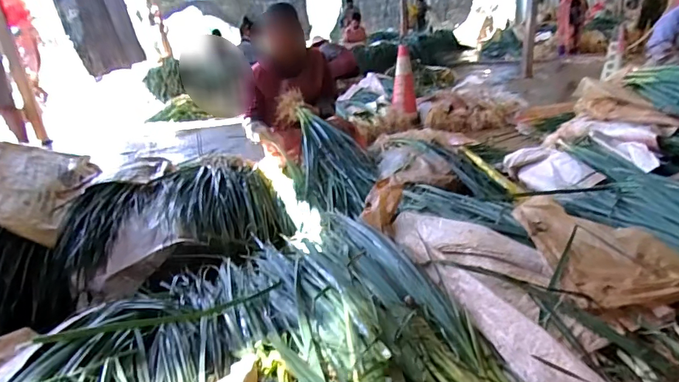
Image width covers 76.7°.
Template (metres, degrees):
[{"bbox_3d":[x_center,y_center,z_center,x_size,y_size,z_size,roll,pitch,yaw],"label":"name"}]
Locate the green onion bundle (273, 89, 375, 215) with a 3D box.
[{"bbox_3d":[-0.052,-0.173,1.728,0.284,0.096,0.844,-11,41,-15],"label":"green onion bundle"}]

